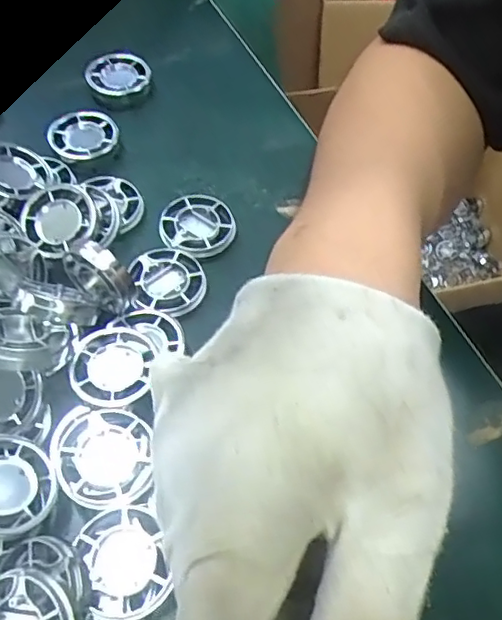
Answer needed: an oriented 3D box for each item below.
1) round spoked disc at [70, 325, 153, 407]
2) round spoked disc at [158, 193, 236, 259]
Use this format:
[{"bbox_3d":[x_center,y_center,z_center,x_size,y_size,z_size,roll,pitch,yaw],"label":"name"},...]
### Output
[{"bbox_3d":[-0.059,0.025,0.268,0.035,0.010,0.037,1,57,-1],"label":"round spoked disc"},{"bbox_3d":[-0.028,-0.045,0.326,0.040,0.007,0.039,1,57,-1],"label":"round spoked disc"}]

